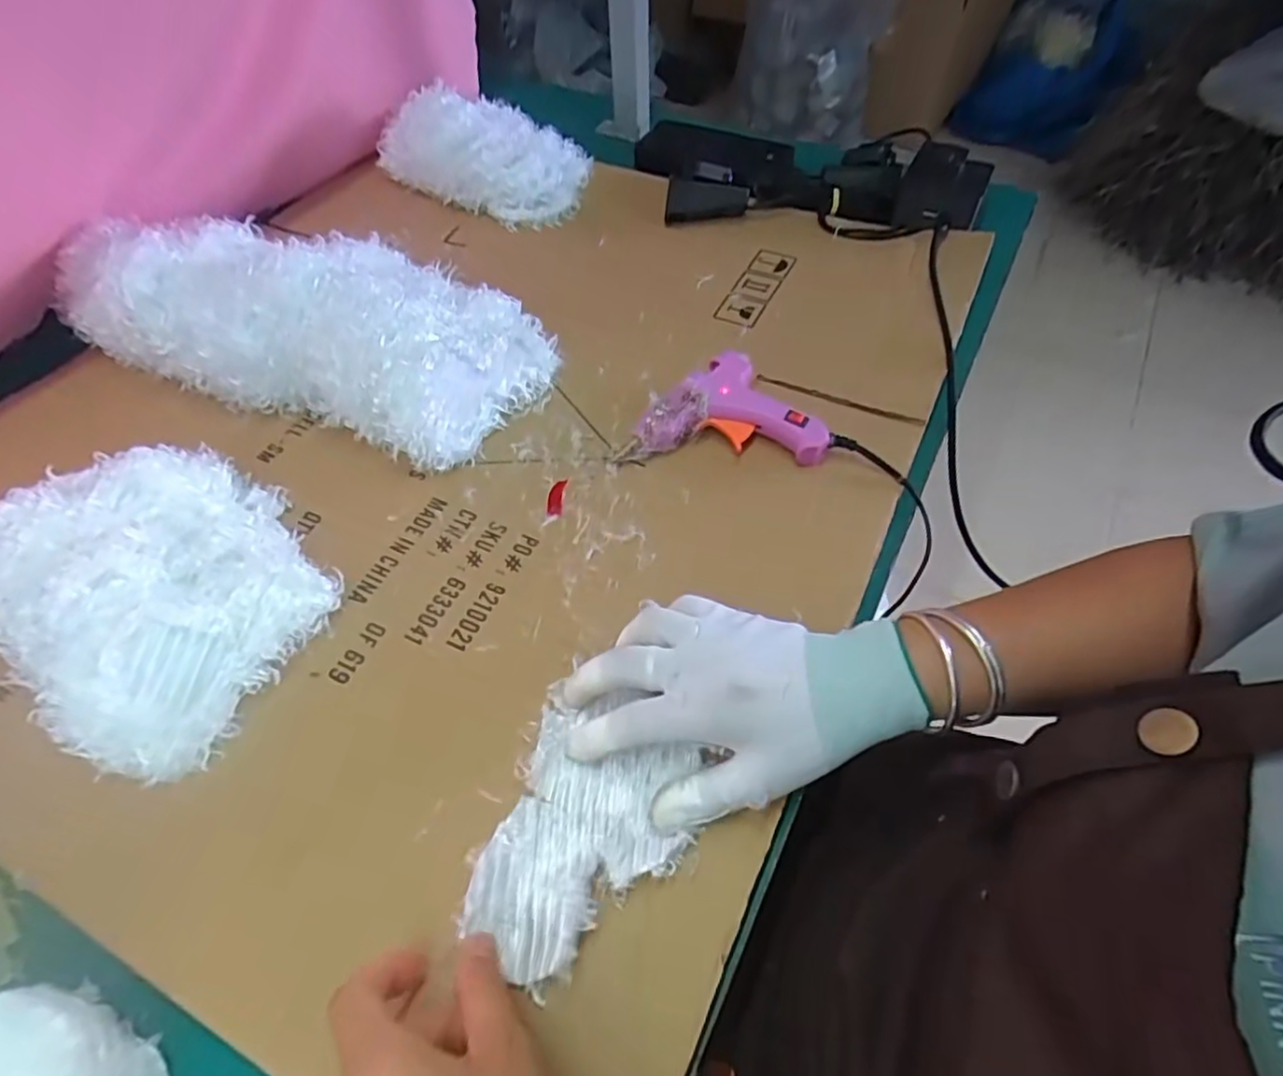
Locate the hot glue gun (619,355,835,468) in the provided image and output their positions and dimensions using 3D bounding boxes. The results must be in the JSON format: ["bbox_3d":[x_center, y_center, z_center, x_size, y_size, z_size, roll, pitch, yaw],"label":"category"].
[{"bbox_3d":[0.058,-0.091,0.468,0.133,0.027,0.079,1,56,3],"label":"hot glue gun"}]

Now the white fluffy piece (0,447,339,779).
[{"bbox_3d":[-0.275,0.024,0.384,0.197,0.059,0.154,37,65,24],"label":"white fluffy piece"}]

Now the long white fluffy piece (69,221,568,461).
[{"bbox_3d":[-0.251,-0.171,0.501,0.363,0.082,0.162,17,59,14],"label":"long white fluffy piece"}]

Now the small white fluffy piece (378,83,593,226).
[{"bbox_3d":[-0.158,-0.380,0.645,0.208,0.072,0.126,15,58,12],"label":"small white fluffy piece"}]

